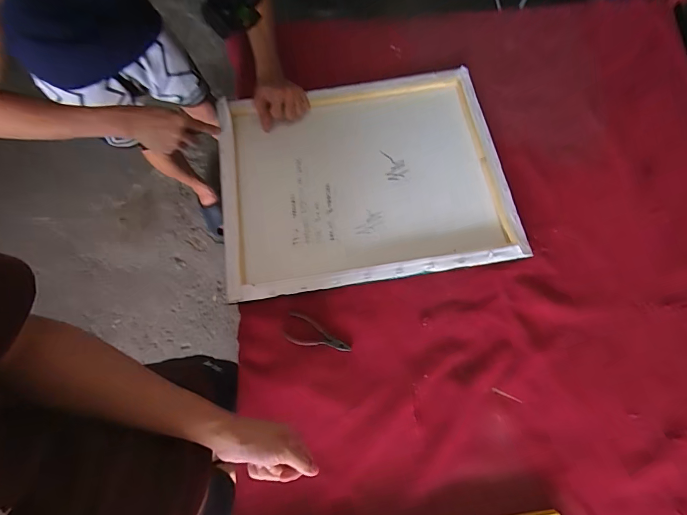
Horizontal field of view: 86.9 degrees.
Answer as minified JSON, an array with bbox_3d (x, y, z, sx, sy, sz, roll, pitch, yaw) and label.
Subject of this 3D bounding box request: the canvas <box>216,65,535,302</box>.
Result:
[{"bbox_3d":[0.029,-0.150,0.666,0.497,0.040,0.402,-8,71,-3],"label":"canvas"}]

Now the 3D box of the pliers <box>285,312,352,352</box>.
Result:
[{"bbox_3d":[-0.041,0.128,0.583,0.110,0.006,0.045,21,72,7],"label":"pliers"}]

